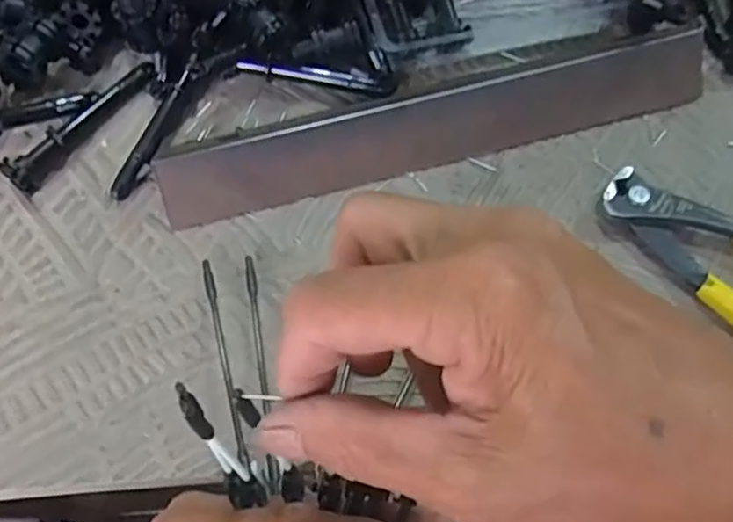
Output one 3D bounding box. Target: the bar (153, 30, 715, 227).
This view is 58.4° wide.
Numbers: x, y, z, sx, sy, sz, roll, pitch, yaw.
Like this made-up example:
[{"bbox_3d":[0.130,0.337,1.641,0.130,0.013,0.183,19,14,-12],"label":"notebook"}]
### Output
[{"bbox_3d":[0.038,-0.069,0.329,0.277,0.030,0.032,-15,68,-6],"label":"bar"}]

